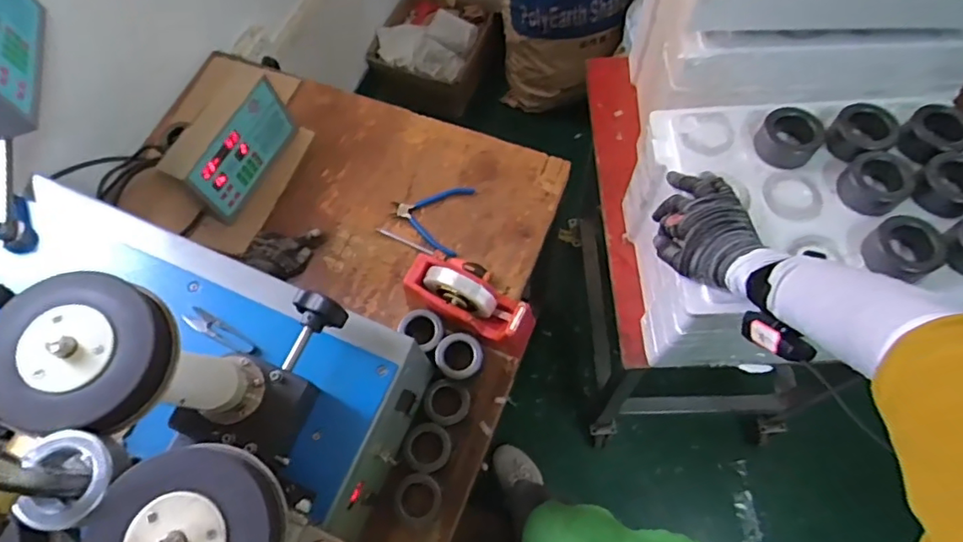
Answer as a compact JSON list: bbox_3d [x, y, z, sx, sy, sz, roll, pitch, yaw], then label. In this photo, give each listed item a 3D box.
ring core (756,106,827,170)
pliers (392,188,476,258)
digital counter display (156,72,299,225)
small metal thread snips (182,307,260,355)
[{"bbox_3d":[0.373,-0.165,0.679,0.068,0.056,0.067,-1,67,2],"label":"ring core"},{"bbox_3d":[-0.091,-0.097,0.981,0.132,0.024,0.128,15,68,9],"label":"pliers"},{"bbox_3d":[-0.437,-0.218,0.982,0.077,0.157,0.234,23,70,11],"label":"digital counter display"},{"bbox_3d":[-0.318,0.076,0.685,0.104,0.006,0.026,31,50,11],"label":"small metal thread snips"}]

